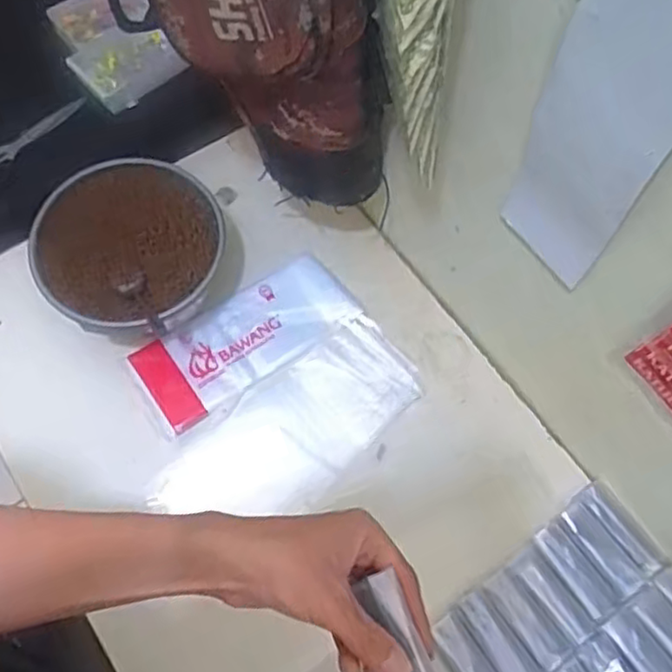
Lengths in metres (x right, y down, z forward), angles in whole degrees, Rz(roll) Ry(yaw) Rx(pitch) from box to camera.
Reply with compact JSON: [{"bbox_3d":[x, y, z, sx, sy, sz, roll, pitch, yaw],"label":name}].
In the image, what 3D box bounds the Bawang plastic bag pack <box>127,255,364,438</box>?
[{"bbox_3d":[-0.100,0.003,0.760,0.254,0.012,0.105,-32,72,-15],"label":"Bawang plastic bag pack"}]

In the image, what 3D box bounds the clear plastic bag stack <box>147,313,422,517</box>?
[{"bbox_3d":[-0.046,0.104,0.723,0.295,0.011,0.128,-41,74,-18],"label":"clear plastic bag stack"}]

